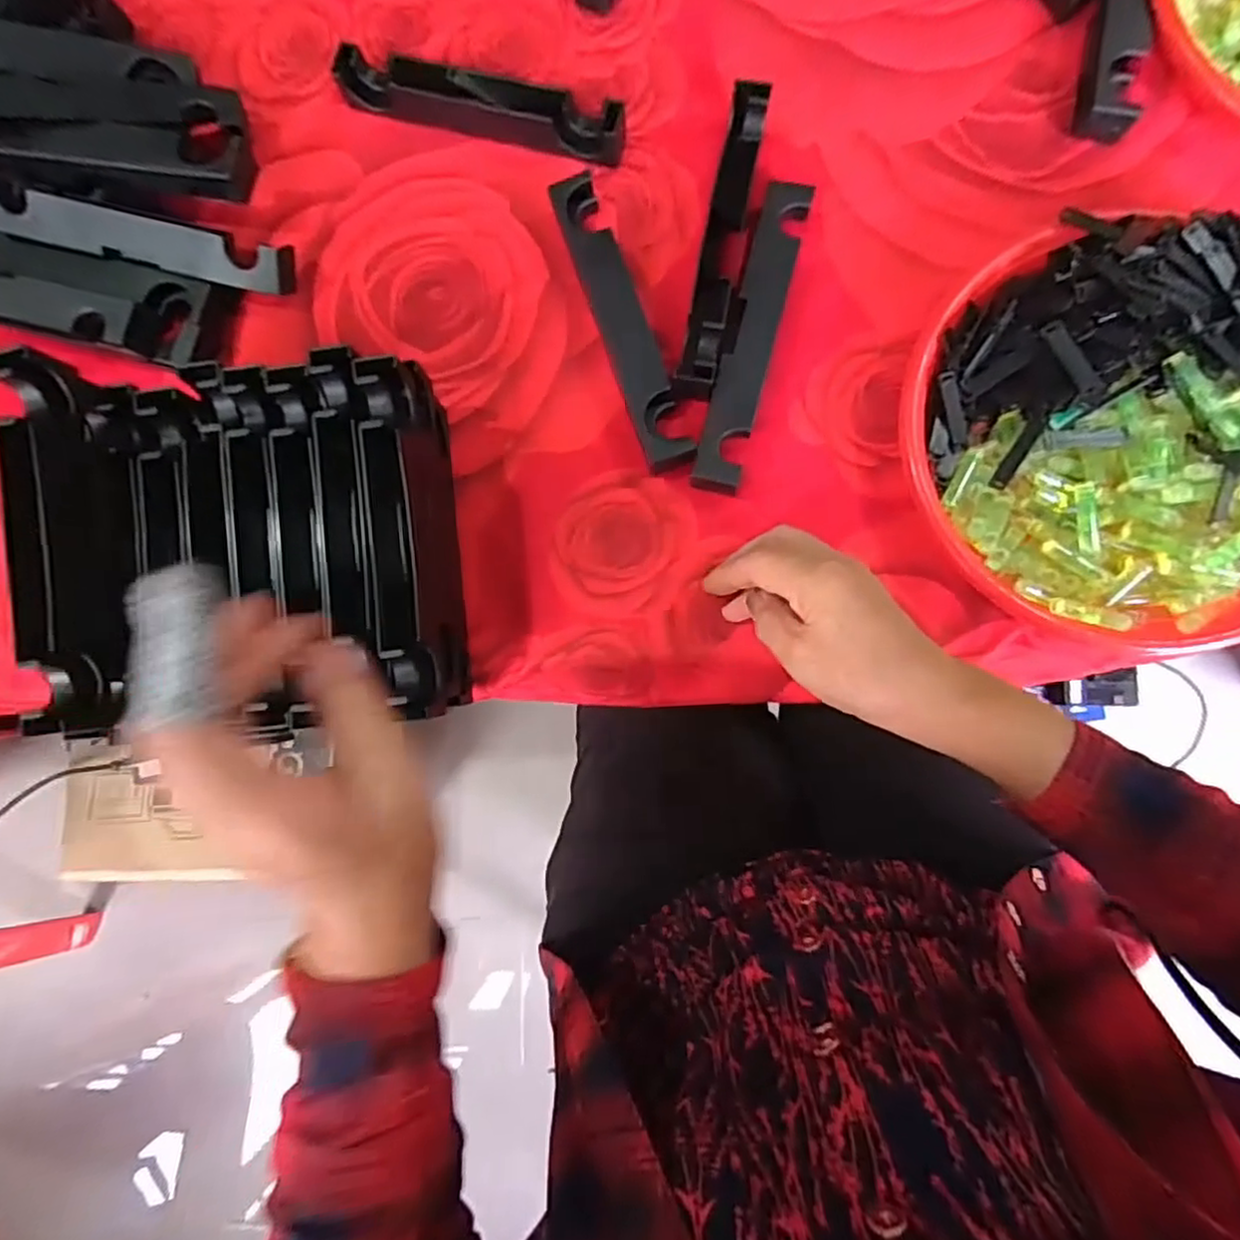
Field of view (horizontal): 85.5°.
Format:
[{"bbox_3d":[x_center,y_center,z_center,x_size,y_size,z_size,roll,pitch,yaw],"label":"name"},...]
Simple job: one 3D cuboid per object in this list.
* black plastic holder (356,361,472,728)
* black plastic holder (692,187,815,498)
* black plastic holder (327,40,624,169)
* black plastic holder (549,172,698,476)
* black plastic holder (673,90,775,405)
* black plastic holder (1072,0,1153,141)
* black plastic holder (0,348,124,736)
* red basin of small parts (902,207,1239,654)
[{"bbox_3d":[-0.118,-0.045,0.396,0.026,0.087,0.196,-7,85,5],"label":"black plastic holder"},{"bbox_3d":[0.083,-0.175,0.417,0.028,0.028,0.196,15,87,7],"label":"black plastic holder"},{"bbox_3d":[-0.093,-0.341,0.446,0.196,0.035,0.025,18,87,7],"label":"black plastic holder"},{"bbox_3d":[0.003,-0.187,0.425,0.034,0.024,0.197,-20,84,4],"label":"black plastic holder"},{"bbox_3d":[0.069,-0.234,0.424,0.034,0.031,0.198,12,87,6],"label":"black plastic holder"},{"bbox_3d":[0.314,-0.393,0.417,0.030,0.025,0.199,10,87,6],"label":"black plastic holder"},{"bbox_3d":[-0.289,-0.041,0.347,0.028,0.041,0.194,-12,84,2],"label":"black plastic holder"},{"bbox_3d":[0.289,-0.106,0.378,0.237,0.057,0.232,0,86,6],"label":"red basin of small parts"}]

